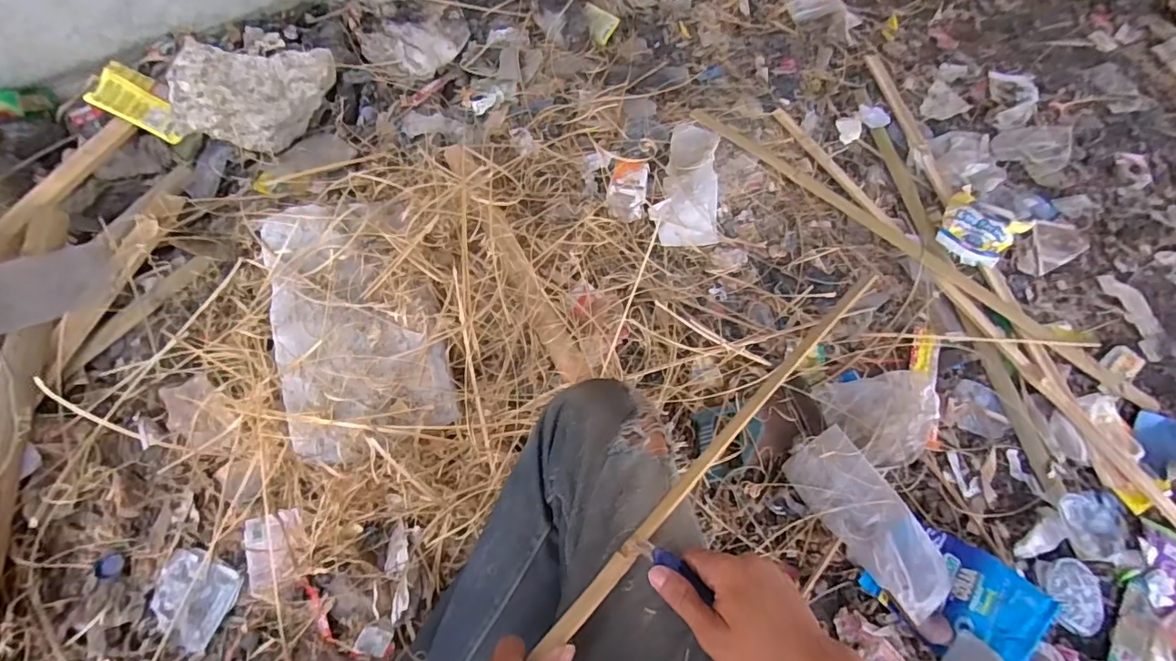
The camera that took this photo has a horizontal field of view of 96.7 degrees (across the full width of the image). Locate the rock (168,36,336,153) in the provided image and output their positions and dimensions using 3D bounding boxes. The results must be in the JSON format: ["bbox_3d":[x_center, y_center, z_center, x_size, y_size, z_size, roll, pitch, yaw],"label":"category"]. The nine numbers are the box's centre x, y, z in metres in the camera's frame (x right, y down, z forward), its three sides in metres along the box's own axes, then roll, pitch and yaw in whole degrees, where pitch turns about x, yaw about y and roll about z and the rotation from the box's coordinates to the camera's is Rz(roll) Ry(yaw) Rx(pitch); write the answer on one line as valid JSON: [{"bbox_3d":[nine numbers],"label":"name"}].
[{"bbox_3d":[-0.537,-0.383,0.860,0.225,0.105,0.155,-8,66,-10],"label":"rock"}]

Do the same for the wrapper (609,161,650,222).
[{"bbox_3d":[0.073,-0.251,0.922,0.063,0.012,0.120,8,67,2],"label":"wrapper"}]

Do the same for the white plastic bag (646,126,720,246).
[{"bbox_3d":[0.178,-0.267,0.951,0.113,0.045,0.266,5,67,1],"label":"white plastic bag"}]

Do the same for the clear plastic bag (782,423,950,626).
[{"bbox_3d":[0.390,0.258,0.723,0.107,0.052,0.242,-28,70,-14],"label":"clear plastic bag"}]

